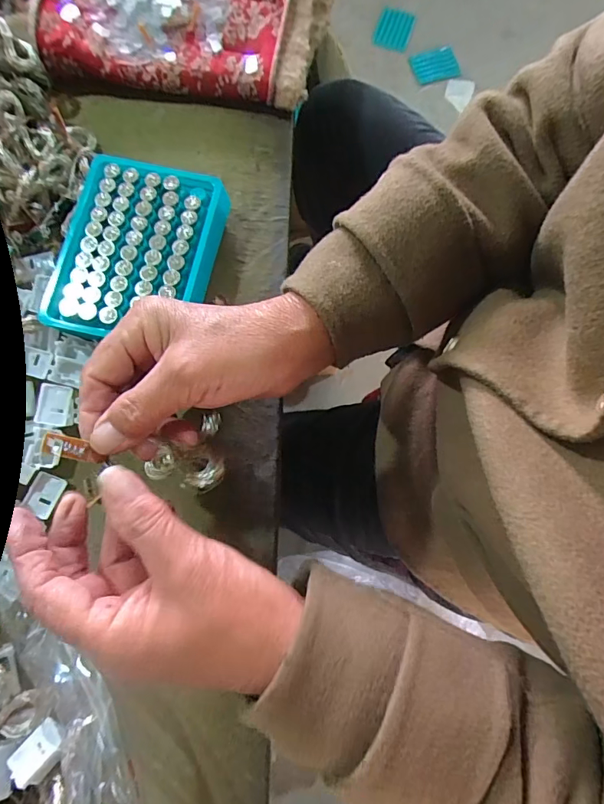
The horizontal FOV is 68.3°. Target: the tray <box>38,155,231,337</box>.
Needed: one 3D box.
[{"bbox_3d":[-0.119,-0.103,0.311,0.110,0.023,0.124,12,78,1],"label":"tray"}]

